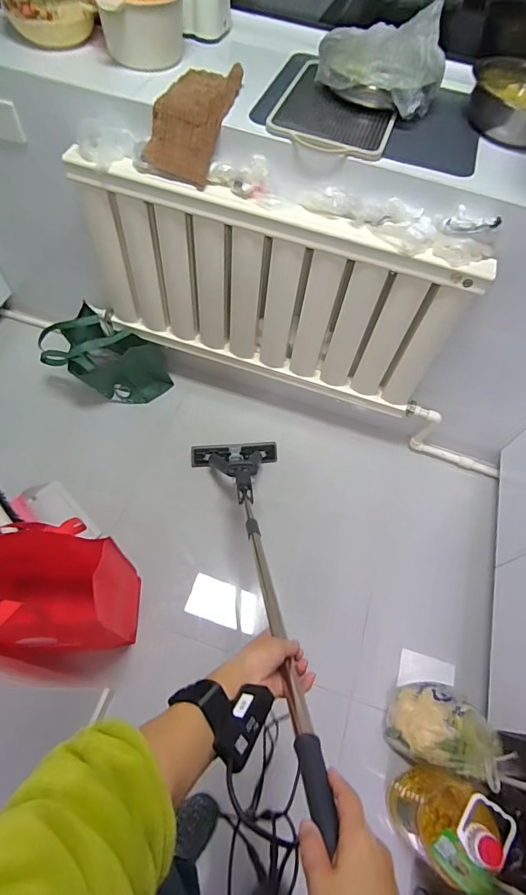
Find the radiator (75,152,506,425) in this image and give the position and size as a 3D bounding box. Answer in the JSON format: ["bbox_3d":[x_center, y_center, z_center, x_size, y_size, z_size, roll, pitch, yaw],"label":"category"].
[{"bbox_3d":[0.000,-0.390,1.170,0.990,0.535,0.062,16,62,4],"label":"radiator"}]

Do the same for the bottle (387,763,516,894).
[{"bbox_3d":[0.374,0.781,0.916,0.137,0.300,0.170,23,63,8],"label":"bottle"}]

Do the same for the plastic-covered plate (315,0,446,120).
[{"bbox_3d":[0.251,-0.820,0.915,0.264,0.121,0.245,2,62,-3],"label":"plastic-covered plate"}]

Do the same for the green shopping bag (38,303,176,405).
[{"bbox_3d":[-0.519,-0.295,1.450,0.361,0.277,0.214,-17,65,-13],"label":"green shopping bag"}]

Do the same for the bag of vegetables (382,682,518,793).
[{"bbox_3d":[0.451,0.696,1.066,0.266,0.127,0.212,16,62,5],"label":"bag of vegetables"}]

